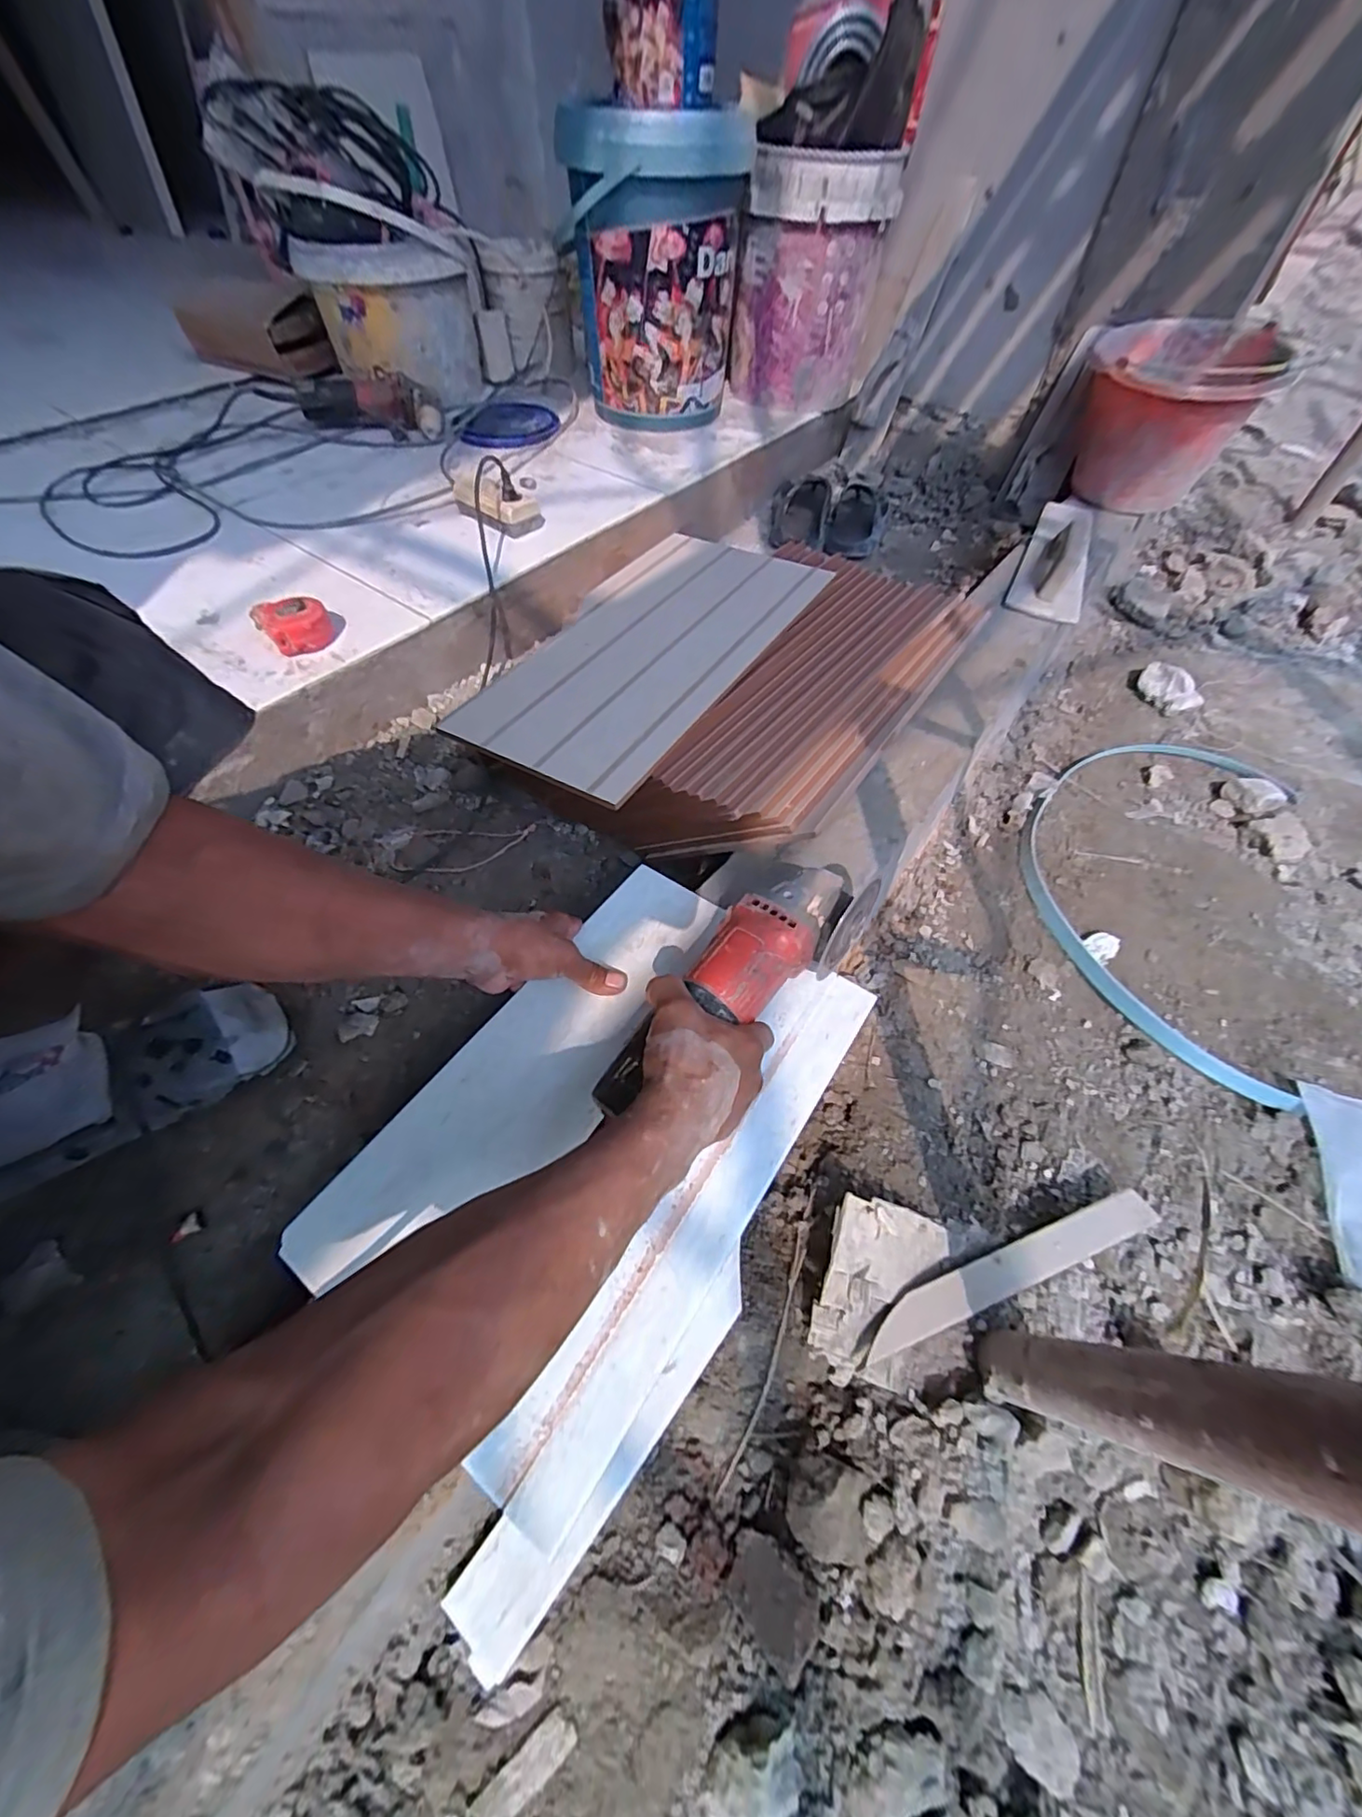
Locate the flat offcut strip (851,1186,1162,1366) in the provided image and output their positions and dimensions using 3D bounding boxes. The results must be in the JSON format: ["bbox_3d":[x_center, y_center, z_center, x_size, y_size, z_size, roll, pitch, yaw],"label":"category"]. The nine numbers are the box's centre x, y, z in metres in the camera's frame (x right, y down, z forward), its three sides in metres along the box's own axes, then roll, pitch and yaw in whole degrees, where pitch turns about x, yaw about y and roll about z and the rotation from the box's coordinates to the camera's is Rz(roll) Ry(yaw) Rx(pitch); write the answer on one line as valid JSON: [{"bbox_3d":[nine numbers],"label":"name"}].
[{"bbox_3d":[0.256,0.275,0.450,0.273,0.006,0.028,-13,40,-16],"label":"flat offcut strip"}]

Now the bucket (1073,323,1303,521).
[{"bbox_3d":[0.800,-0.818,0.986,0.231,0.206,0.294,-39,63,-24],"label":"bucket"}]

